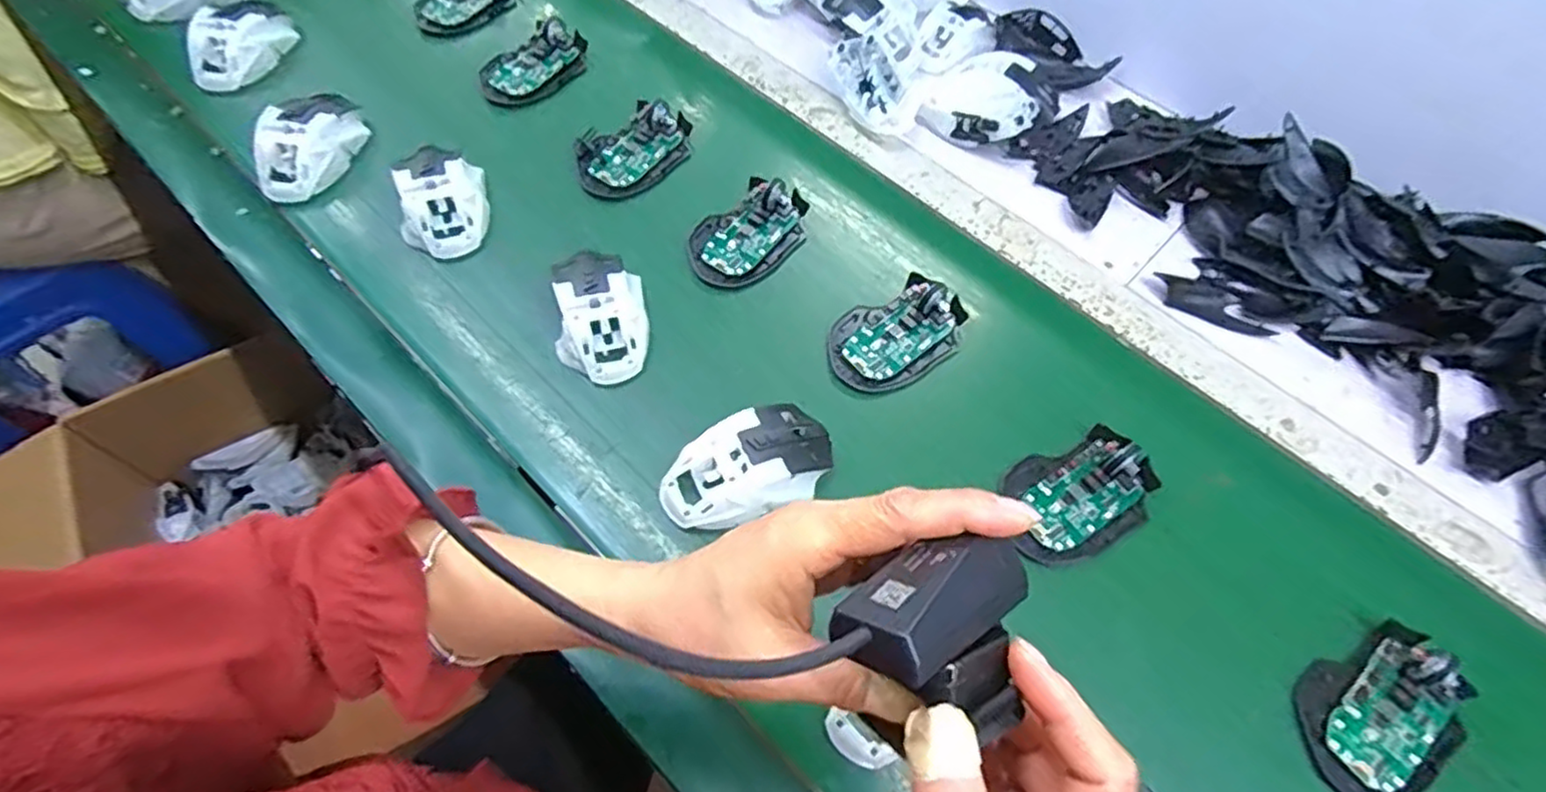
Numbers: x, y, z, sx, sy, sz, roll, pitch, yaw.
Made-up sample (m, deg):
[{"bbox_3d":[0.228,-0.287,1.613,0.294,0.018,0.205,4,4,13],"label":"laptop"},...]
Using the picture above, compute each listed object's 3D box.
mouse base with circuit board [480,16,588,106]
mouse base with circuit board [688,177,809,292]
[{"bbox_3d":[-0.224,-0.315,0.658,0.110,0.022,0.058,-38,73,-22],"label":"mouse base with circuit board"},{"bbox_3d":[-0.018,-0.134,0.569,0.113,0.021,0.071,-39,74,-23],"label":"mouse base with circuit board"}]

